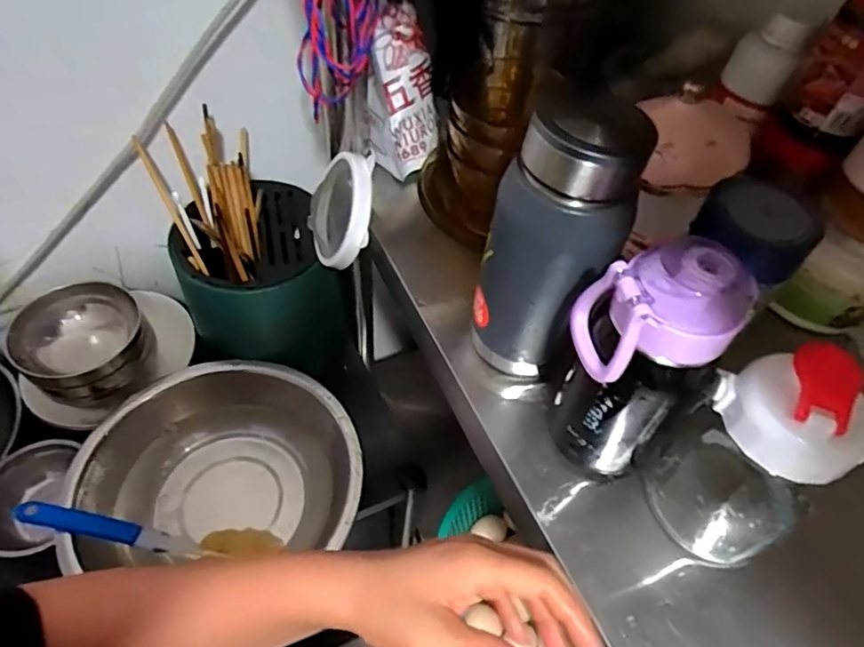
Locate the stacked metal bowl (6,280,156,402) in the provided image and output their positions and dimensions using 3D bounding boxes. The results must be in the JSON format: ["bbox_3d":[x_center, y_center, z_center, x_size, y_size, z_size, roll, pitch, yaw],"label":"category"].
[{"bbox_3d":[-0.408,0.026,0.663,0.138,0.068,0.116,-32,61,-27],"label":"stacked metal bowl"}]

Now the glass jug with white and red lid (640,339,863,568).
[{"bbox_3d":[0.213,0.089,0.373,0.084,0.180,0.090,3,51,-3],"label":"glass jug with white and red lid"}]

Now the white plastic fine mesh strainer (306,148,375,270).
[{"bbox_3d":[-0.092,-0.124,0.597,0.024,0.123,0.127,6,34,-32],"label":"white plastic fine mesh strainer"}]

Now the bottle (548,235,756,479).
[{"bbox_3d":[0.128,0.032,0.375,0.088,0.183,0.073,35,56,20],"label":"bottle"}]

